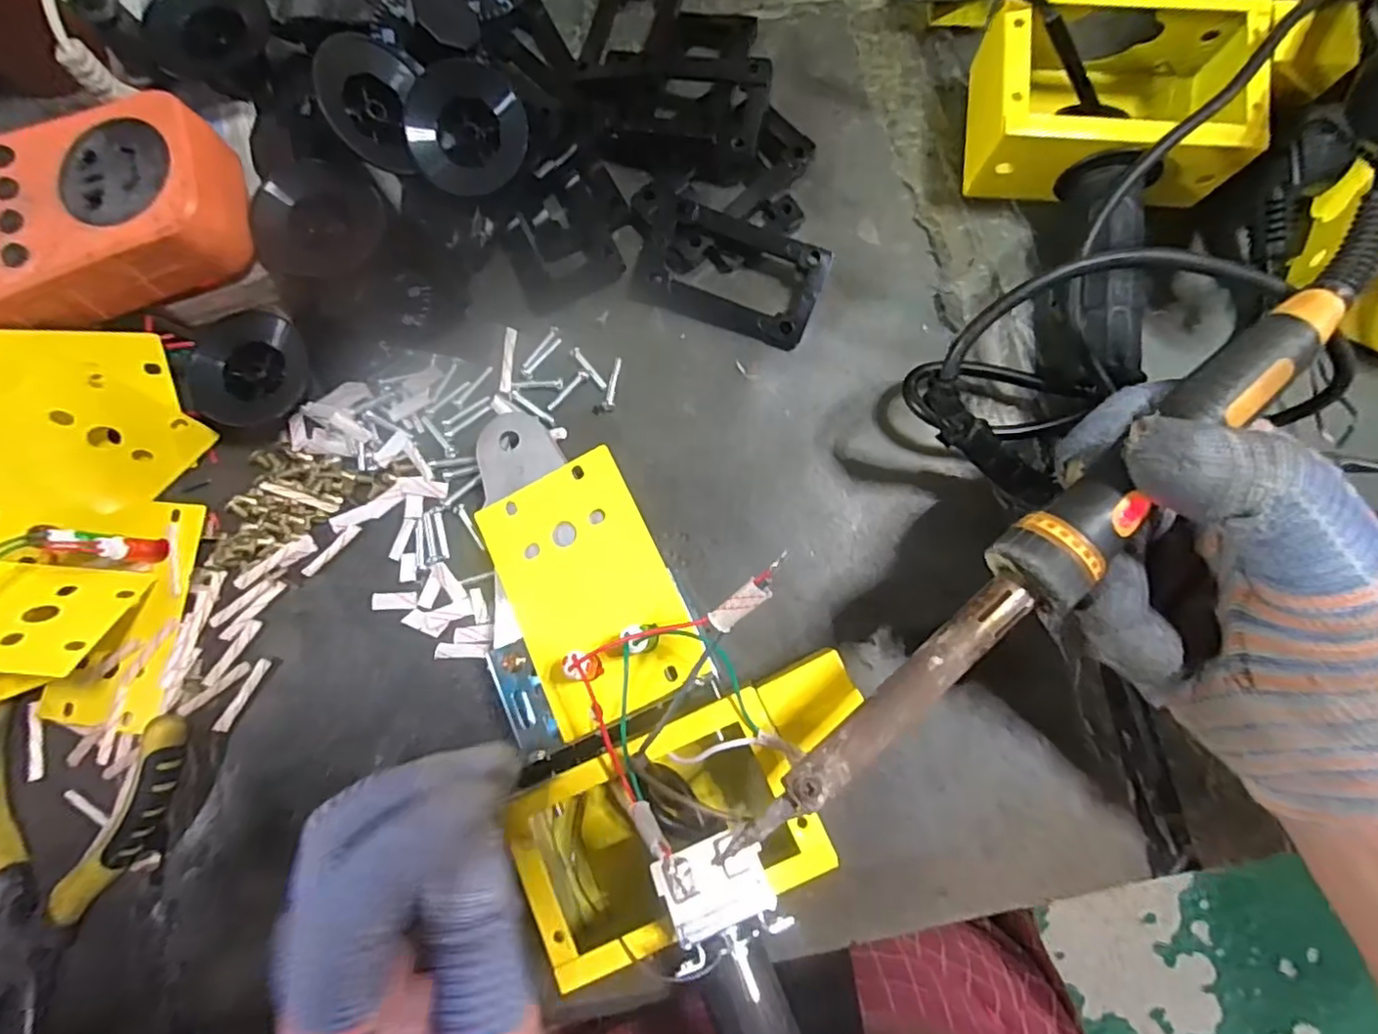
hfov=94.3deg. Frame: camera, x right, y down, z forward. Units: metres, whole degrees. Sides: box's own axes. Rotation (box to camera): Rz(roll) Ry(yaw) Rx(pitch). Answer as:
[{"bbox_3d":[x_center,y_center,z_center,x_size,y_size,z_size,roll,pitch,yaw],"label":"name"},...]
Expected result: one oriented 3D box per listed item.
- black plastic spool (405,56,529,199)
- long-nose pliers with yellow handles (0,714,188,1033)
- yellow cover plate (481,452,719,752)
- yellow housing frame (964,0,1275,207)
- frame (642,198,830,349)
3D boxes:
[{"bbox_3d":[-0.090,-0.159,0.261,0.046,0.014,0.051,-1,99,1],"label":"black plastic spool"},{"bbox_3d":[-0.249,0.151,0.251,0.083,0.014,0.139,0,82,3],"label":"long-nose pliers with yellow handles"},{"bbox_3d":[-0.037,0.026,0.239,0.058,0.005,0.094,-27,75,1],"label":"yellow cover plate"},{"bbox_3d":[0.172,-0.171,0.264,0.111,0.044,0.076,4,82,3],"label":"yellow housing frame"},{"bbox_3d":[0.021,-0.105,0.273,0.071,0.017,0.042,22,83,6],"label":"frame"}]

